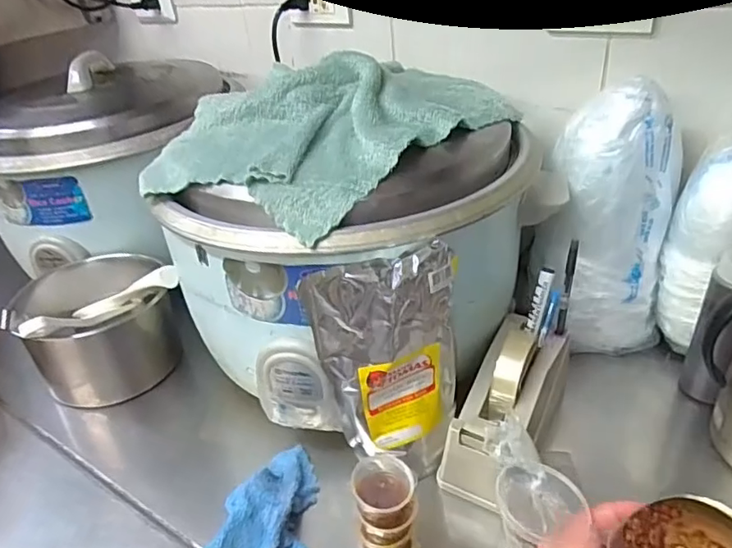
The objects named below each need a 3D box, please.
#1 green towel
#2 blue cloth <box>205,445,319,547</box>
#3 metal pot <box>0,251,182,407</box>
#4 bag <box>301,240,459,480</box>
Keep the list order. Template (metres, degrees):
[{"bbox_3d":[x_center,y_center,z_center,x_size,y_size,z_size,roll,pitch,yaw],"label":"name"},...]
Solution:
[{"bbox_3d":[-0.032,-0.172,0.593,0.261,0.099,0.357,22,42,36],"label":"green towel"},{"bbox_3d":[-0.082,0.234,0.508,0.091,0.048,0.180,10,36,24],"label":"blue cloth"},{"bbox_3d":[-0.345,0.063,0.722,0.172,0.151,0.157,-32,41,-34],"label":"metal pot"},{"bbox_3d":[0.033,0.089,0.523,0.134,0.247,0.026,-20,31,-11],"label":"bag"}]

